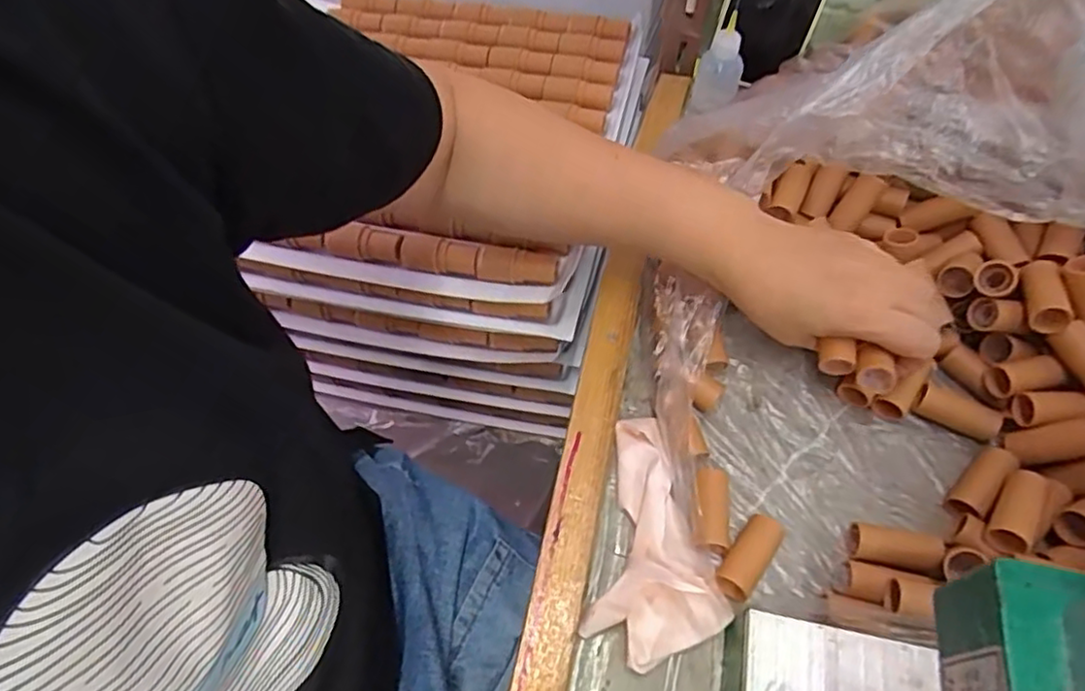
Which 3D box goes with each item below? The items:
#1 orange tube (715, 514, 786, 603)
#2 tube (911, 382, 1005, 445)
[{"bbox_3d":[0.116,0.117,0.368,0.021,0.016,0.049,33,65,20],"label":"orange tube"},{"bbox_3d":[0.265,0.042,0.423,0.051,0.016,0.020,24,62,16],"label":"tube"}]

